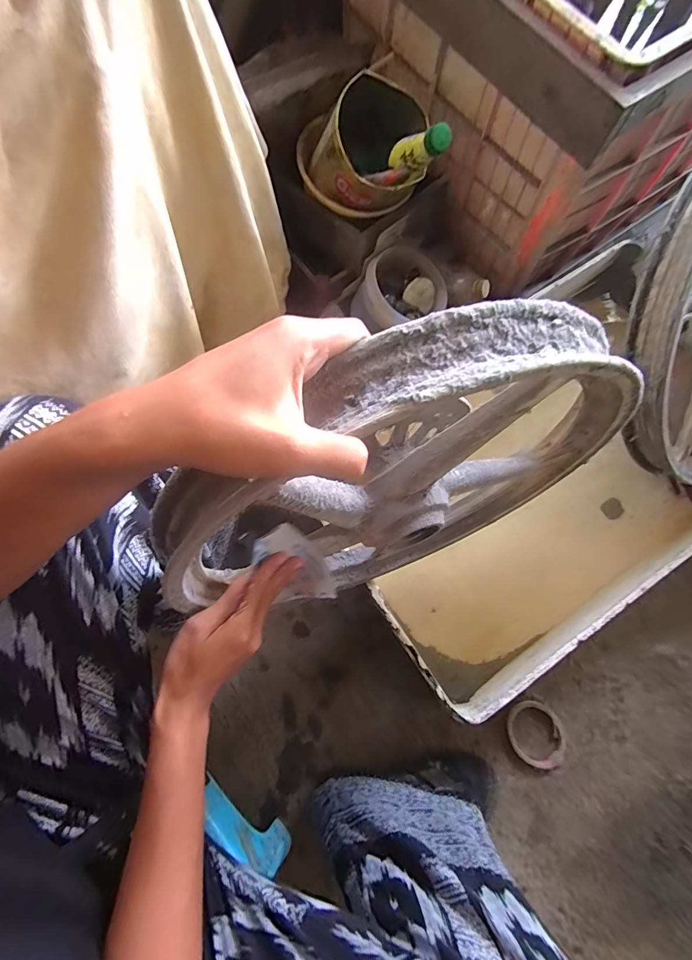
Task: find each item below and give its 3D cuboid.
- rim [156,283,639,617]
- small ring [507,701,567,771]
[{"bbox_3d":[0.051,0.020,0.425,0.420,0.430,0.112,-22,77,-4],"label":"rim"},{"bbox_3d":[0.293,0.391,0.652,0.089,0.014,0.084,0,73,1],"label":"small ring"}]

